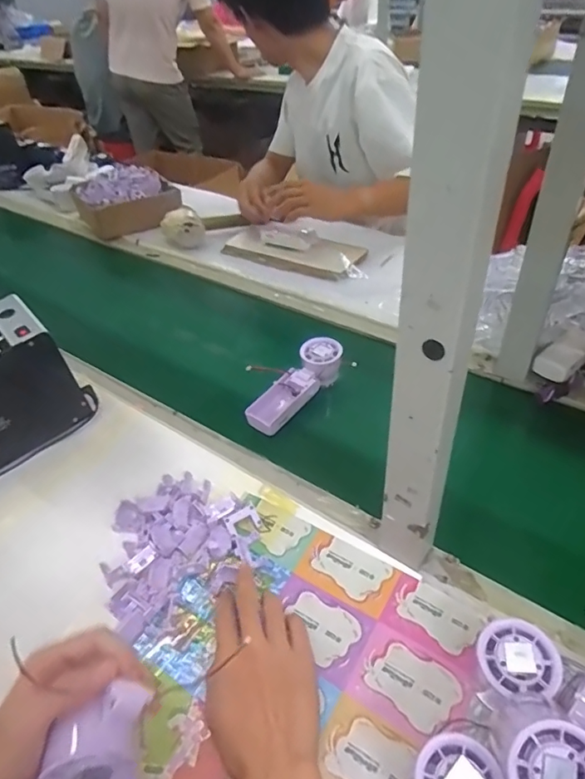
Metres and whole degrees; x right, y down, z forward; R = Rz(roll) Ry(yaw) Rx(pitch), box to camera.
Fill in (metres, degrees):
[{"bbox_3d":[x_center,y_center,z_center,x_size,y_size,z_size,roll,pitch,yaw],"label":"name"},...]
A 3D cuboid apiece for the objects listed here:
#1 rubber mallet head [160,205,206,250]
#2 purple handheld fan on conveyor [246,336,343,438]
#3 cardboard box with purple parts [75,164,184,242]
[{"bbox_3d":[-0.230,-0.341,1.060,0.084,0.054,0.083,-18,44,-13],"label":"rubber mallet head"},{"bbox_3d":[0.007,-0.005,0.698,0.052,0.043,0.169,30,67,32],"label":"purple handheld fan on conveyor"},{"bbox_3d":[-0.384,-0.441,1.165,0.218,0.088,0.164,-20,44,-18],"label":"cardboard box with purple parts"}]

